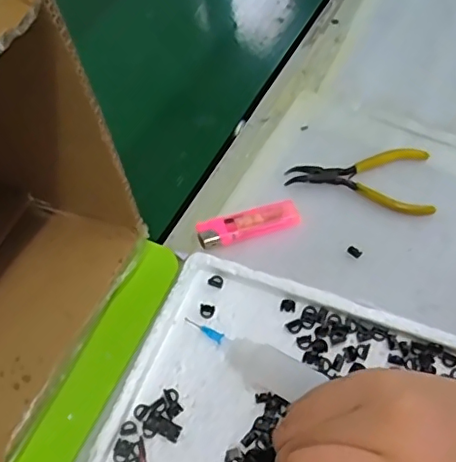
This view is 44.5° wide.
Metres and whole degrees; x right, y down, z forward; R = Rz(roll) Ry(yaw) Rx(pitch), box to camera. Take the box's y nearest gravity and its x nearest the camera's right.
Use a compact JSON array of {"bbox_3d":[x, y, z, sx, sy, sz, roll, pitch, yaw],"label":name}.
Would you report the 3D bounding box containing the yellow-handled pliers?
[{"bbox_3d":[0.107,-0.041,0.452,0.114,0.007,0.065,0,57,3],"label":"yellow-handled pliers"}]

